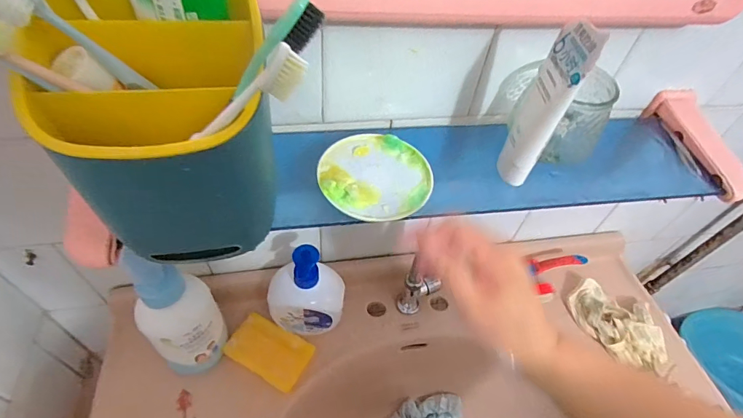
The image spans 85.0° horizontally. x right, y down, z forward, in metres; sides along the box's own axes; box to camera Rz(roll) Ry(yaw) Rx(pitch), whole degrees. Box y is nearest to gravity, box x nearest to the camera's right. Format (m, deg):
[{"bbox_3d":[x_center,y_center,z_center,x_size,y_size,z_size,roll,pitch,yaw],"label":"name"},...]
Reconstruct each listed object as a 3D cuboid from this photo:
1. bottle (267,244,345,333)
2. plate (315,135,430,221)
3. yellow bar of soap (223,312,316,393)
[{"bbox_3d":[-0.081,0.099,0.518,0.096,0.140,0.066,9,50,1],"label":"bottle"},{"bbox_3d":[0.003,-0.030,0.364,0.098,0.011,0.094,3,50,-4],"label":"plate"},{"bbox_3d":[-0.136,0.188,0.540,0.102,0.020,0.067,24,52,13],"label":"yellow bar of soap"}]

